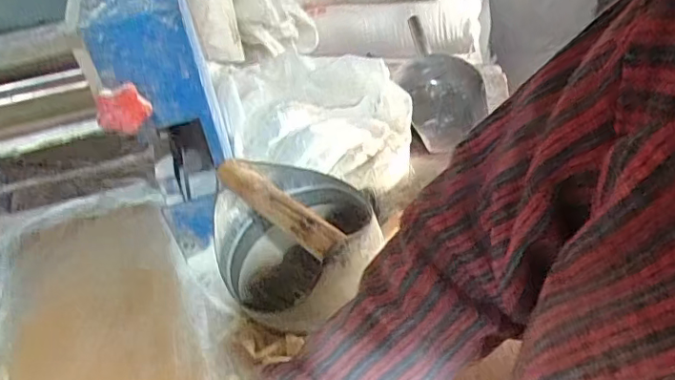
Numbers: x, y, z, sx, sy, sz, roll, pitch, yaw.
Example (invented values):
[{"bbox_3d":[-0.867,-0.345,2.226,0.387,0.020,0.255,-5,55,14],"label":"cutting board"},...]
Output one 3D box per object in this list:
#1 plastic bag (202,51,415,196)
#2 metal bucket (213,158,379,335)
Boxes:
[{"bbox_3d":[-0.036,-0.105,0.730,0.257,0.067,0.224,-1,44,6],"label":"plastic bag"},{"bbox_3d":[-0.045,0.049,0.567,0.164,0.134,0.176,-7,44,-1],"label":"metal bucket"}]

